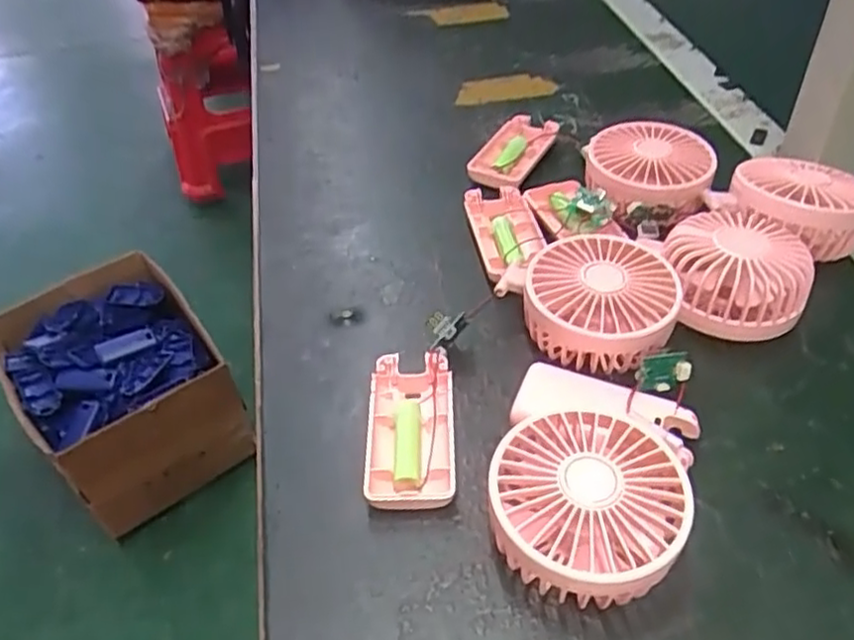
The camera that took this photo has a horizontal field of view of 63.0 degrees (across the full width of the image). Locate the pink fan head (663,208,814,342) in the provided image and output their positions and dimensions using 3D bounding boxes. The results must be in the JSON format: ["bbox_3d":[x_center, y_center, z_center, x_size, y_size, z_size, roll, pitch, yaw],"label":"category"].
[{"bbox_3d":[0.190,-0.029,0.434,0.080,0.047,0.084,2,44,5],"label":"pink fan head"}]

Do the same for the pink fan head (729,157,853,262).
[{"bbox_3d":[0.247,-0.079,0.463,0.079,0.039,0.078,-1,44,1],"label":"pink fan head"}]

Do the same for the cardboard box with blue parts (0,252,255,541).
[{"bbox_3d":[-0.501,0.113,1.152,0.285,0.210,0.383,-31,51,-24],"label":"cardboard box with blue parts"}]

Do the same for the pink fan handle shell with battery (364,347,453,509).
[{"bbox_3d":[-0.009,0.057,0.377,0.045,0.018,0.093,-1,44,1],"label":"pink fan handle shell with battery"}]

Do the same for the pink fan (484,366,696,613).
[{"bbox_3d":[0.079,0.074,0.337,0.088,0.046,0.126,15,47,17],"label":"pink fan"}]

